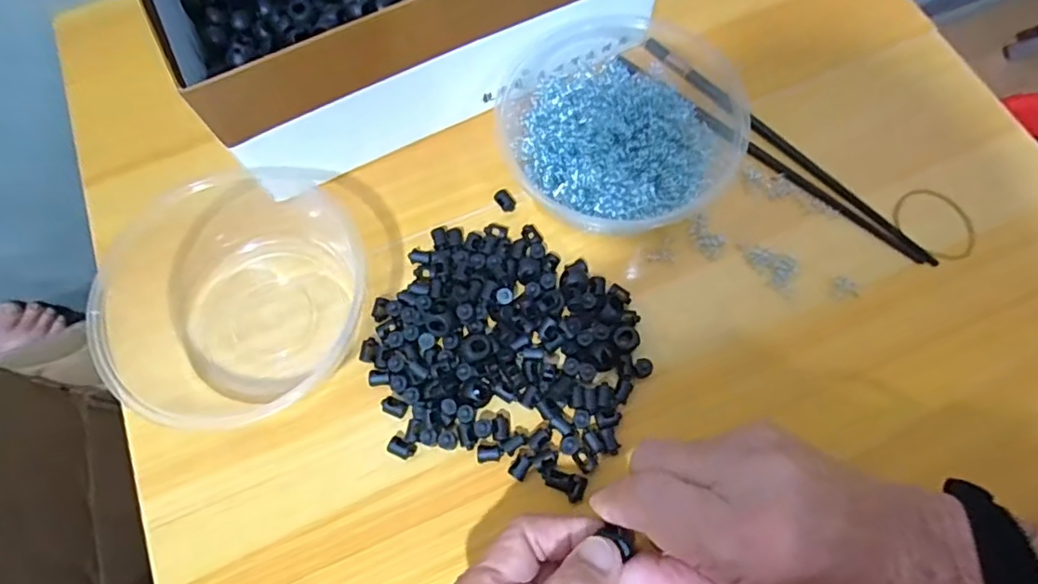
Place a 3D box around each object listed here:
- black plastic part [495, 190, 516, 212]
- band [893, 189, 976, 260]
[{"bbox_3d":[-0.009,-0.059,0.374,0.009,0.009,0.015,-40,73,-12],"label":"black plastic part"},{"bbox_3d":[0.265,-0.043,0.366,0.042,0.005,0.052,-33,69,-10],"label":"band"}]

